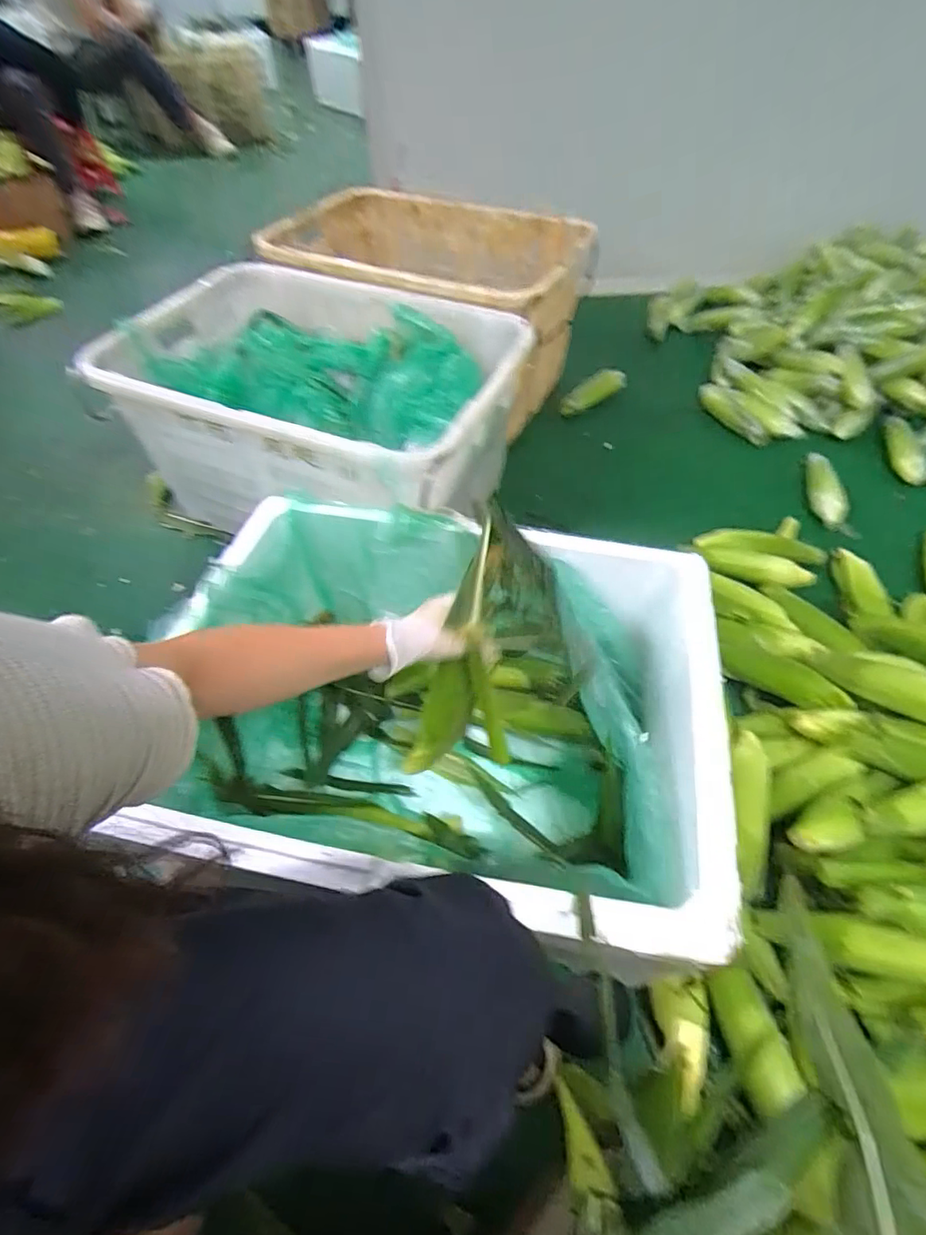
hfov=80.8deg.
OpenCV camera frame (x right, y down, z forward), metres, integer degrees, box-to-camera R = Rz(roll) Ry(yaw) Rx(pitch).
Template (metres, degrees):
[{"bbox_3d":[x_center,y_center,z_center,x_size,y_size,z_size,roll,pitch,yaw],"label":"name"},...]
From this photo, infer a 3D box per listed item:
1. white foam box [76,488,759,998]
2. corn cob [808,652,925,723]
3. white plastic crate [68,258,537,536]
[{"bbox_3d":[-0.011,0.131,0.683,0.578,0.340,0.443,10,52,8],"label":"white foam box"},{"bbox_3d":[0.613,0.098,0.748,0.051,0.056,0.250,-33,36,-24],"label":"corn cob"},{"bbox_3d":[-0.261,-0.374,1.025,0.680,0.311,0.448,18,54,14],"label":"white plastic crate"}]

